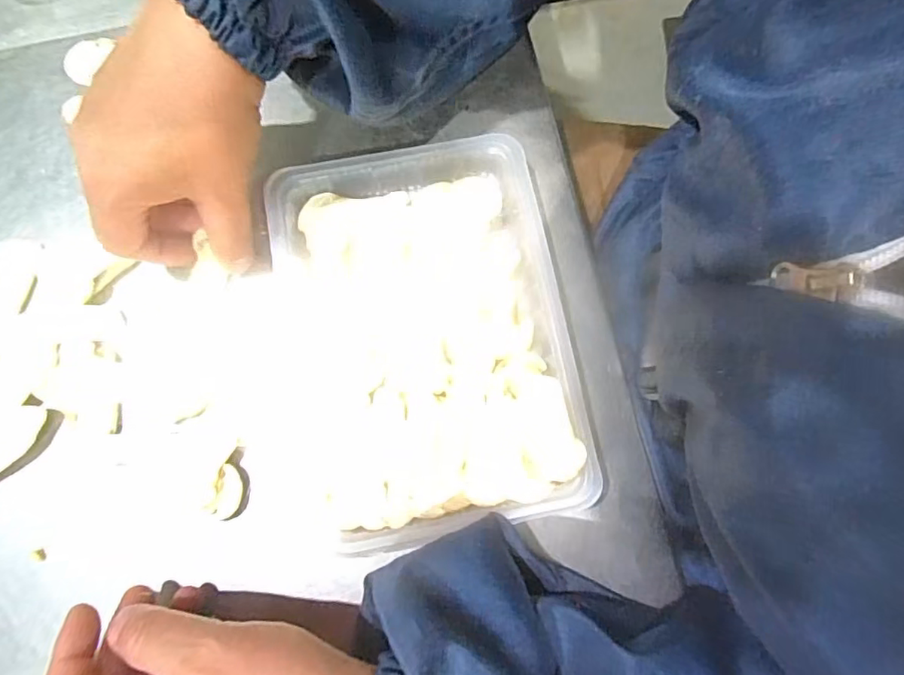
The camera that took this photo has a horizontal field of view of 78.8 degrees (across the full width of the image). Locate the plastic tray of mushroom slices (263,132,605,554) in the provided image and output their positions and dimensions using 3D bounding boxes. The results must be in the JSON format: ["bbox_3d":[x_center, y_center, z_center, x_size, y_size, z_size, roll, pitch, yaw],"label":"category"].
[{"bbox_3d":[-0.021,-0.005,0.300,0.167,0.028,0.209,-9,79,-2],"label":"plastic tray of mushroom slices"}]

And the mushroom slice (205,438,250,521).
[{"bbox_3d":[-0.115,0.076,0.290,0.018,0.007,0.039,19,80,4],"label":"mushroom slice"}]

